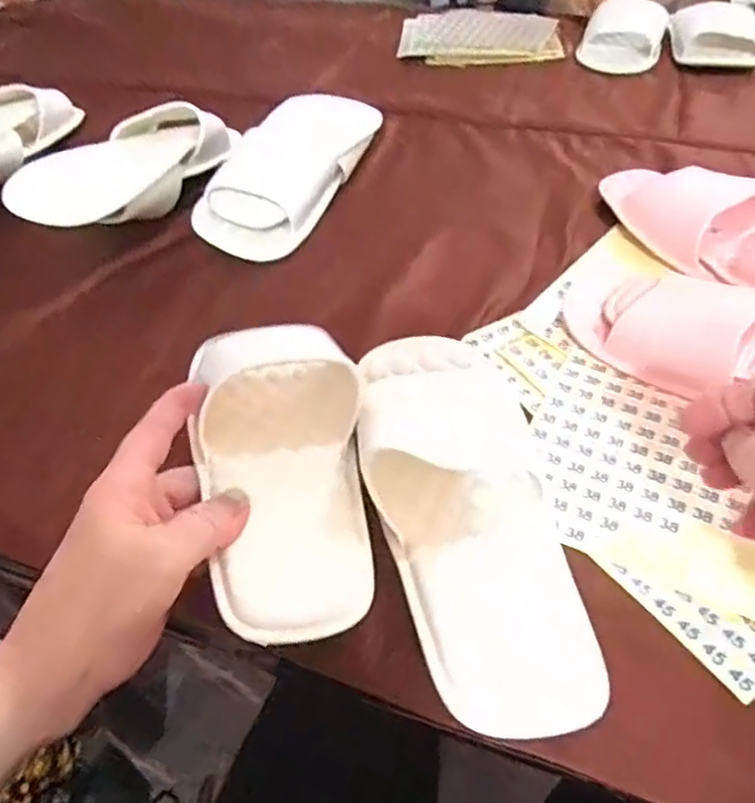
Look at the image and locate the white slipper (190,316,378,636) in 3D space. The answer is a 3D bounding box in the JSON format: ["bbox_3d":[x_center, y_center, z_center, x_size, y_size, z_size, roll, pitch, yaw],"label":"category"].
[{"bbox_3d":[-0.049,0.032,0.343,0.087,0.046,0.189,-10,48,-5],"label":"white slipper"}]

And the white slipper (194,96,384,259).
[{"bbox_3d":[-0.080,-0.210,0.582,0.095,0.059,0.238,17,51,19],"label":"white slipper"}]

